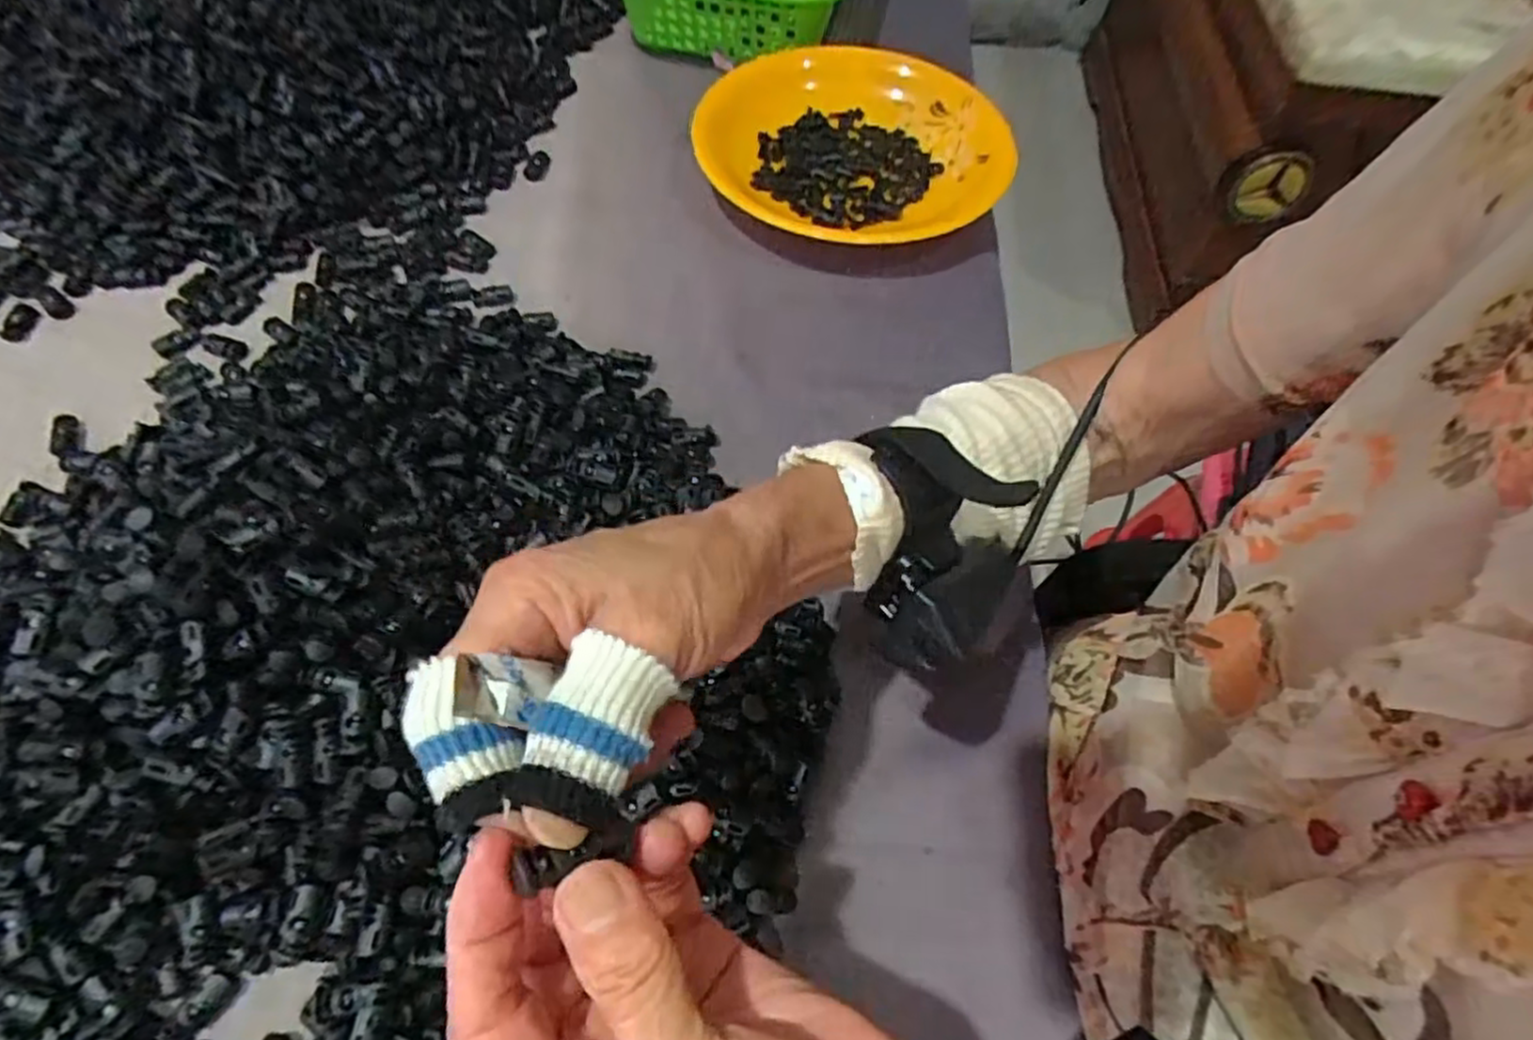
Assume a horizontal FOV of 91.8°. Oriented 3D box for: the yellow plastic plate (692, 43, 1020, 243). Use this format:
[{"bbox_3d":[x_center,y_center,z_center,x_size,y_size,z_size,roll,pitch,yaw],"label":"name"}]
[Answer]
[{"bbox_3d":[0.065,-0.287,0.579,0.231,0.039,0.227,2,60,-3],"label":"yellow plastic plate"}]

